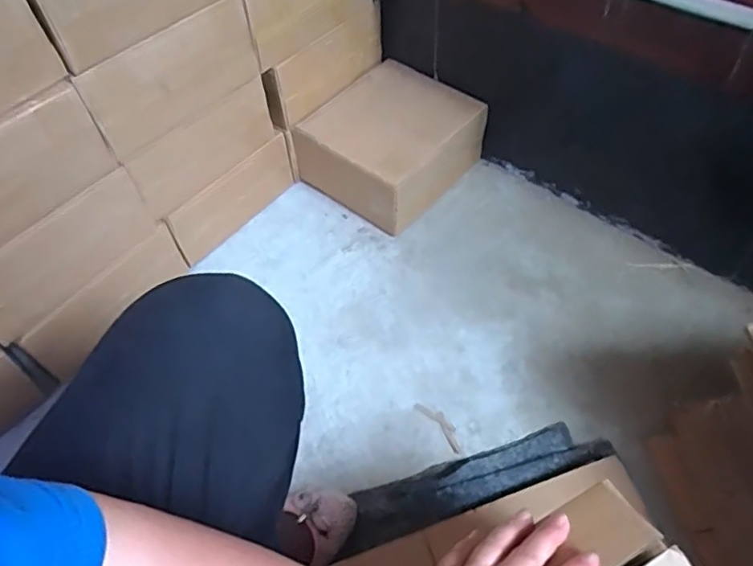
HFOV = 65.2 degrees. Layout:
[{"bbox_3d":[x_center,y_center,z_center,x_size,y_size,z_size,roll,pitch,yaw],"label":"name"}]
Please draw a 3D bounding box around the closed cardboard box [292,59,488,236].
[{"bbox_3d":[0.028,-0.247,1.061,0.229,0.143,0.253,33,62,26],"label":"closed cardboard box"}]

